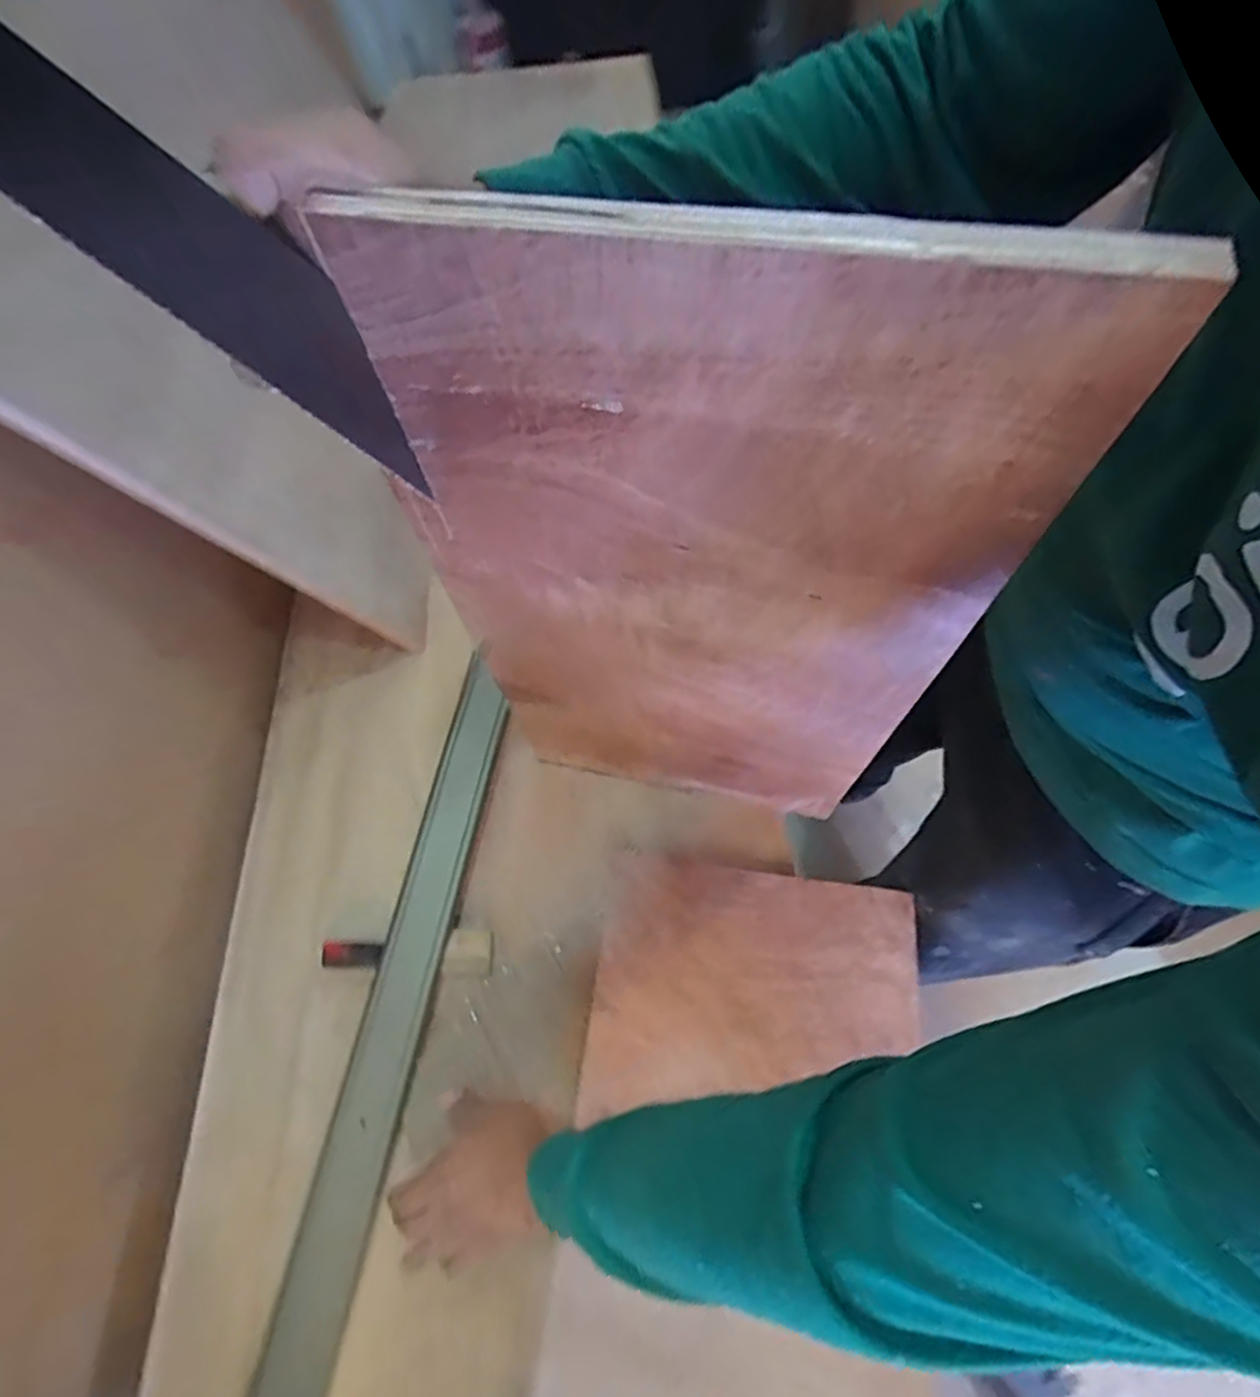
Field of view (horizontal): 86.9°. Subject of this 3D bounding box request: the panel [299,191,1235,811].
[{"bbox_3d":[0.038,-0.039,0.445,0.315,0.530,0.021,9,63,8],"label":"panel"}]

